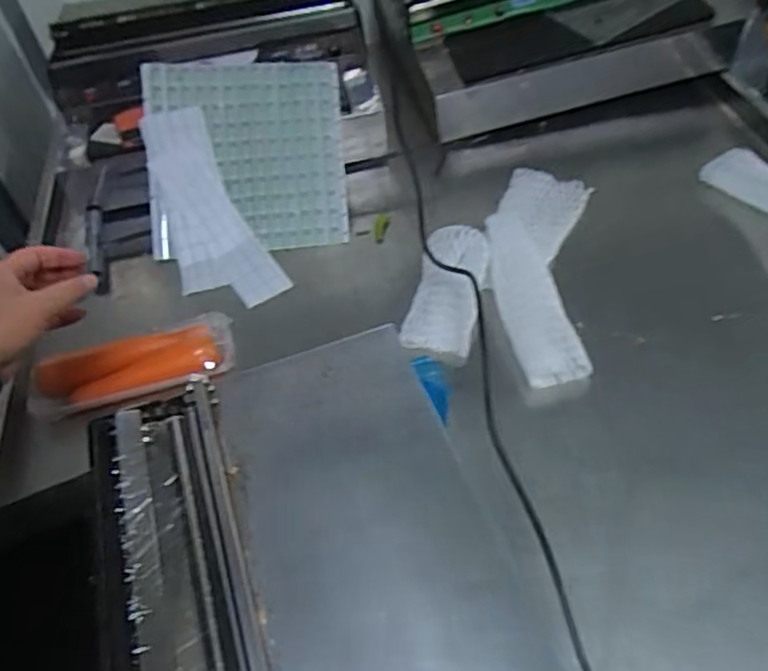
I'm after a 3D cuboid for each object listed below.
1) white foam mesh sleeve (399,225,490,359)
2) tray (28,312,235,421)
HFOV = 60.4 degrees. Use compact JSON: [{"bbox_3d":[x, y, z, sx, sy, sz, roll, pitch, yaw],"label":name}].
[{"bbox_3d":[0.078,-0.057,0.823,0.090,0.047,0.168,14,79,15],"label":"white foam mesh sleeve"},{"bbox_3d":[-0.301,0.042,0.804,0.230,0.041,0.103,-15,50,-4],"label":"tray"}]

